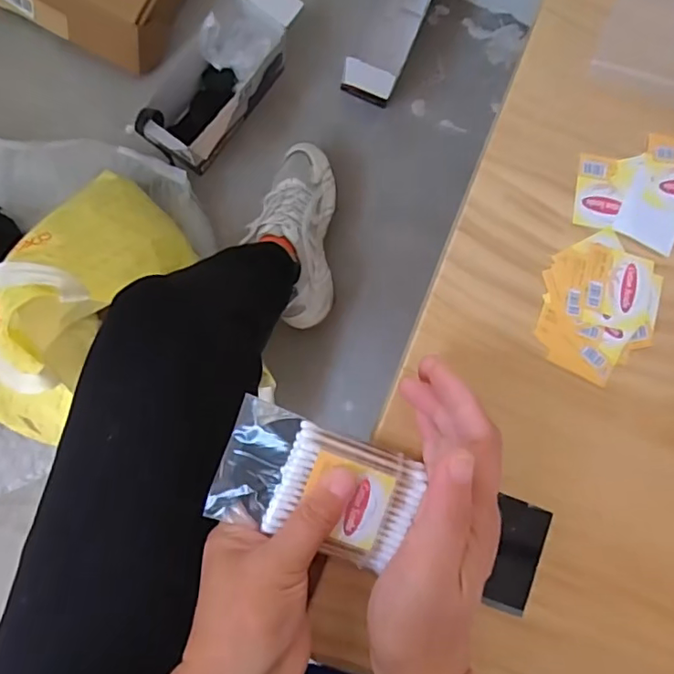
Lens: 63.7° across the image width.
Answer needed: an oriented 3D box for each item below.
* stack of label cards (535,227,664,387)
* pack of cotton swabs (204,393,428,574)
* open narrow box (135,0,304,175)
[{"bbox_3d":[0.153,-0.018,0.315,0.070,0.004,0.082,10,87,-8],"label":"stack of label cards"},{"bbox_3d":[-0.010,0.077,0.280,0.099,0.017,0.061,20,85,-8],"label":"pack of cotton swabs"},{"bbox_3d":[-0.160,-0.352,0.743,0.098,0.119,0.272,33,84,-5],"label":"open narrow box"}]

